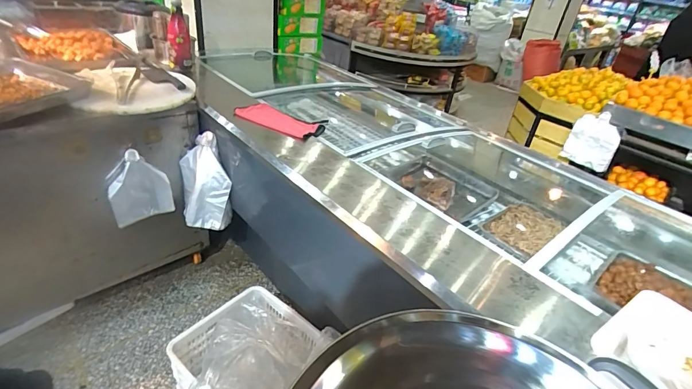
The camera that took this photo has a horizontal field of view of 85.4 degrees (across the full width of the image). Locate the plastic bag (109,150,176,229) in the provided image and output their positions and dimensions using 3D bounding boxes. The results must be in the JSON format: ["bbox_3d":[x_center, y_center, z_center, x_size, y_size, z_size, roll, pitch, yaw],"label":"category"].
[{"bbox_3d":[-0.725,-0.020,1.322,0.196,0.235,0.059,-13,38,-29],"label":"plastic bag"}]

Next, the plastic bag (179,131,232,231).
[{"bbox_3d":[-0.528,-0.047,1.406,0.166,0.303,0.189,-7,36,-22],"label":"plastic bag"}]

